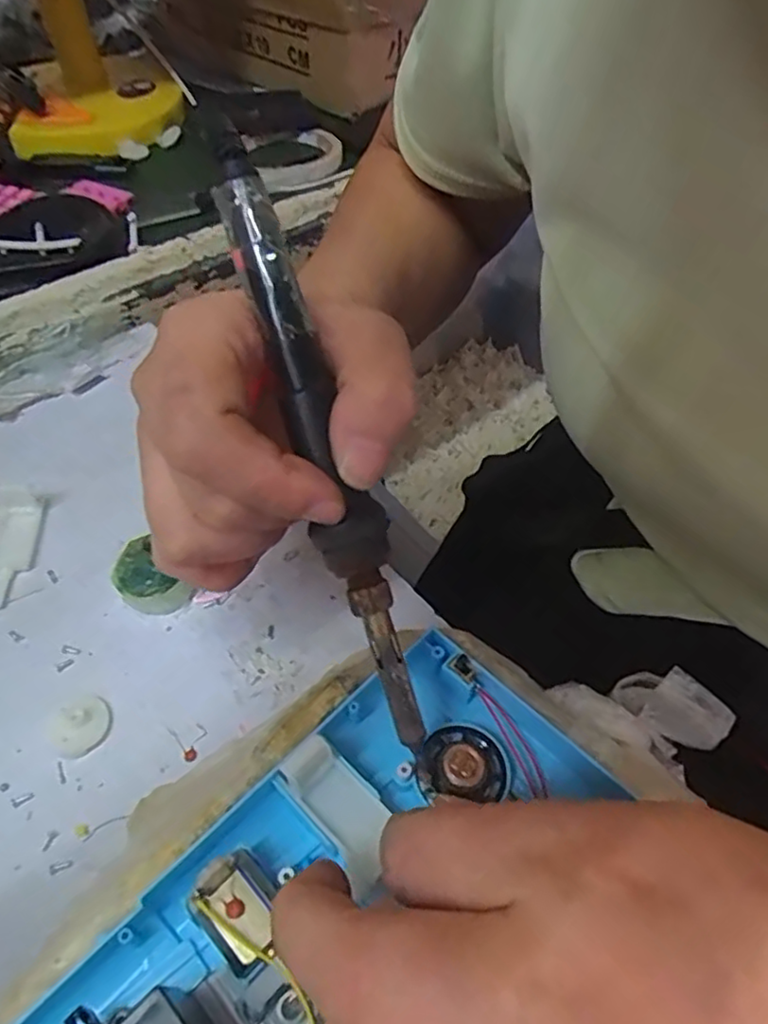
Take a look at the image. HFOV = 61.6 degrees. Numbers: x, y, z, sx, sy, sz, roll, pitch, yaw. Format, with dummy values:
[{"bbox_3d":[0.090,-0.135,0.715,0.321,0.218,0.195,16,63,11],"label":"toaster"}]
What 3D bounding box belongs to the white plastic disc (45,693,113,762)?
[{"bbox_3d":[-0.117,0.080,0.245,0.023,0.007,0.023,0,51,0],"label":"white plastic disc"}]

